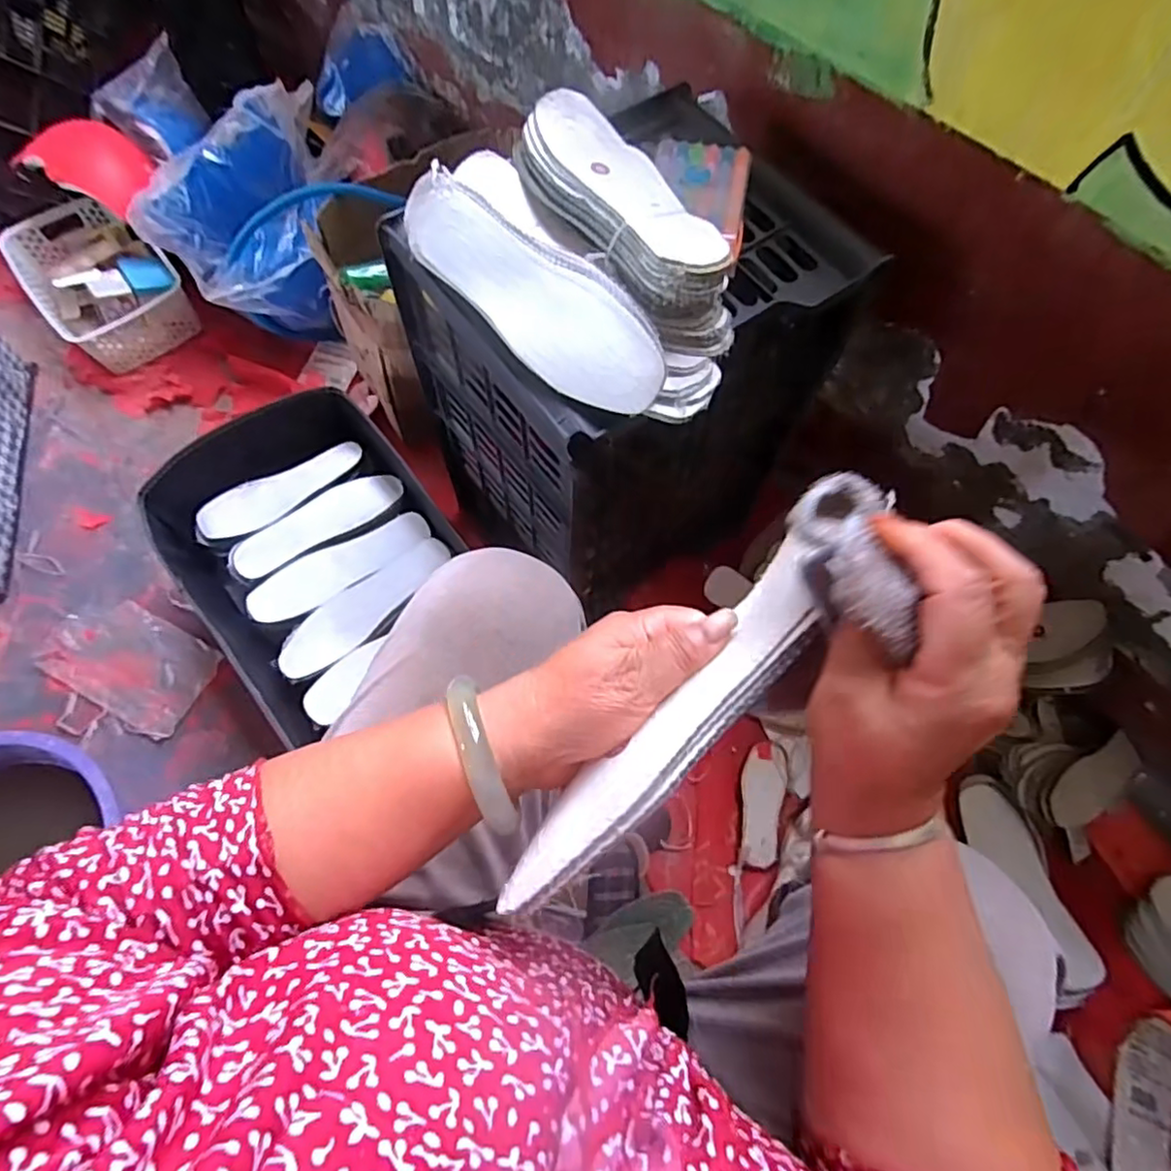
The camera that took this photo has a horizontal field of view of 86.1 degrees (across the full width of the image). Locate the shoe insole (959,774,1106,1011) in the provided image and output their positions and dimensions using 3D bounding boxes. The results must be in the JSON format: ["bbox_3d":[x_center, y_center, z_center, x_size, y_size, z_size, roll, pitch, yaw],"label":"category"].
[{"bbox_3d":[0.515,0.345,0.727,0.071,0.023,0.239,-26,70,10],"label":"shoe insole"}]

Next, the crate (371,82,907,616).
[{"bbox_3d":[0.032,-0.204,0.695,0.325,0.410,0.274,-36,74,-16],"label":"crate"}]

